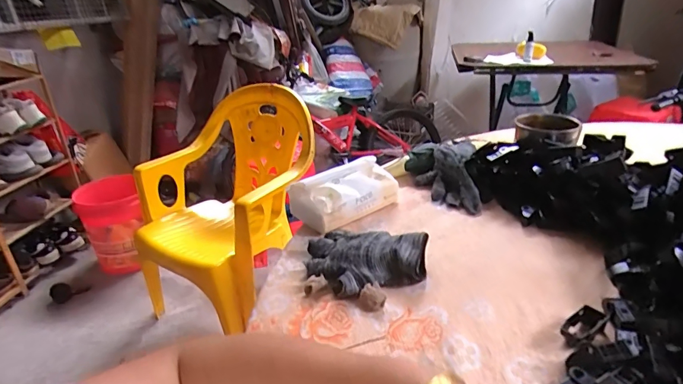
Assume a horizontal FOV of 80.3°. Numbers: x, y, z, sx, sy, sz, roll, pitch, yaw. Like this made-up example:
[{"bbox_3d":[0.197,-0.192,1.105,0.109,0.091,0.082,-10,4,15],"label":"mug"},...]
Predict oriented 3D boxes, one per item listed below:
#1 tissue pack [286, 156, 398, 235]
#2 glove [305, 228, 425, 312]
[{"bbox_3d":[0.004,-0.002,0.595,0.153,0.059,0.084,-21,31,-29],"label":"tissue pack"},{"bbox_3d":[0.022,0.082,0.459,0.135,0.027,0.102,5,28,20],"label":"glove"}]

